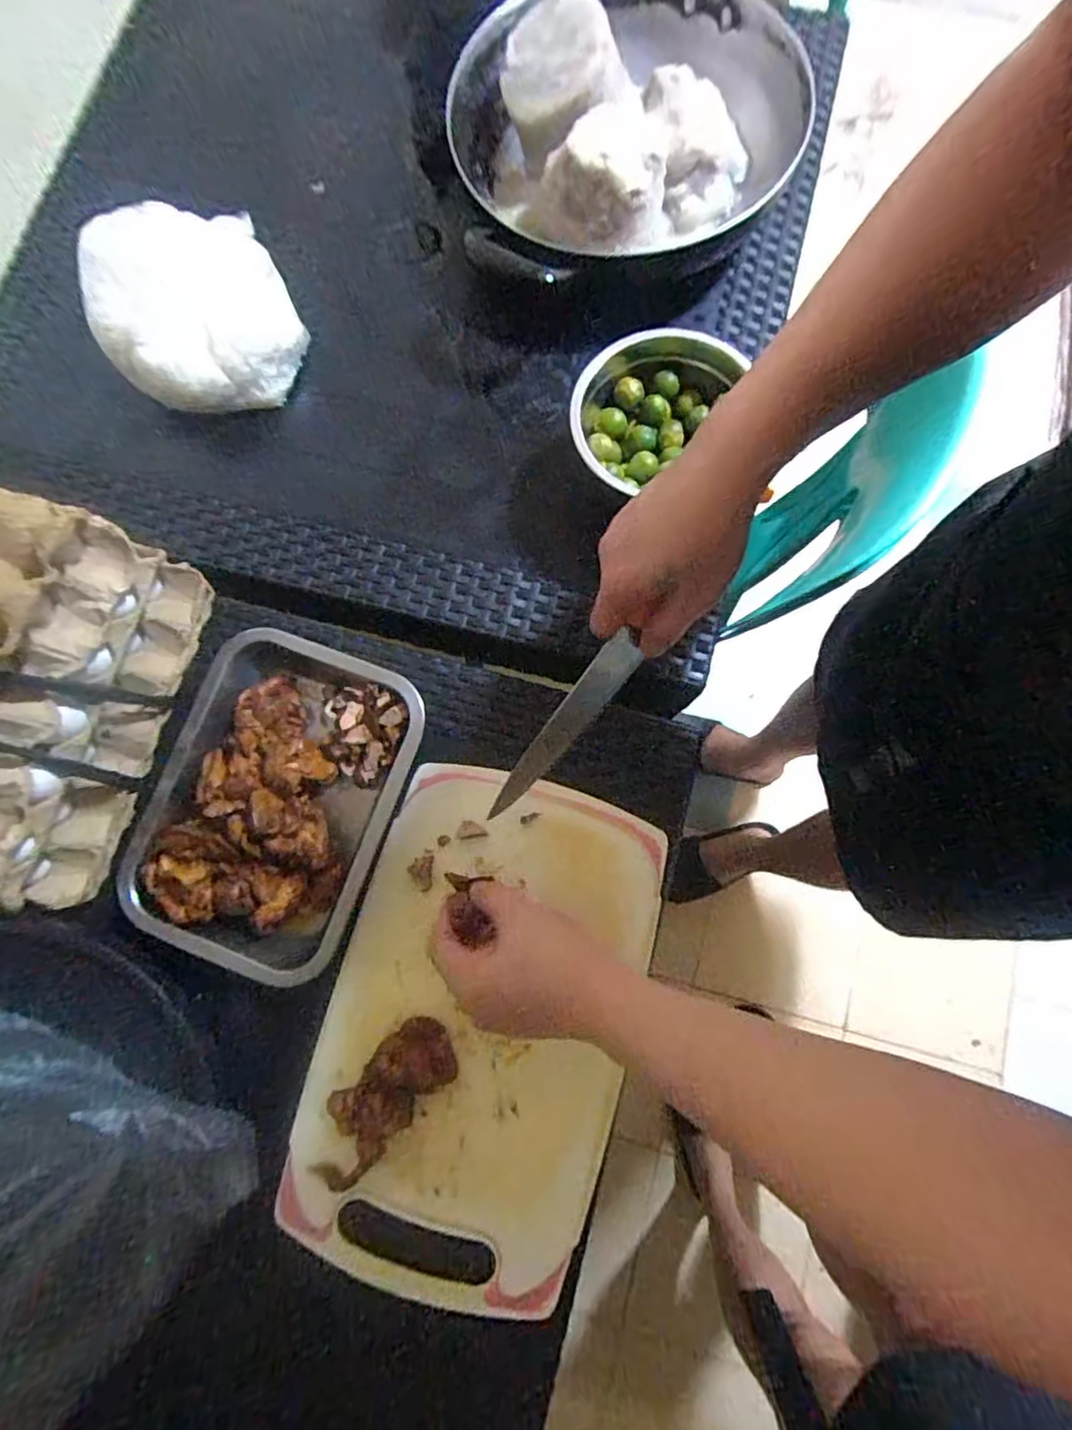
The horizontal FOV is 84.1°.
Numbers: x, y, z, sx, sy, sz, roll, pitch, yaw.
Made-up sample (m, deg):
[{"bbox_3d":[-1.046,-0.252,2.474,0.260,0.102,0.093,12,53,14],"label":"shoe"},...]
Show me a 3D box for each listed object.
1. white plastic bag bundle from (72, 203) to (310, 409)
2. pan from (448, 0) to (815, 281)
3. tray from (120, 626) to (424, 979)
[{"bbox_3d":[-0.312,-0.369,0.551,0.162,0.096,0.156,-27,79,-5],"label":"white plastic bag bundle"},{"bbox_3d":[0.087,-0.561,0.576,0.327,0.108,0.336,-13,78,-2],"label":"pan"},{"bbox_3d":[-0.215,0.067,0.485,0.198,0.051,0.257,20,79,4],"label":"tray"}]

